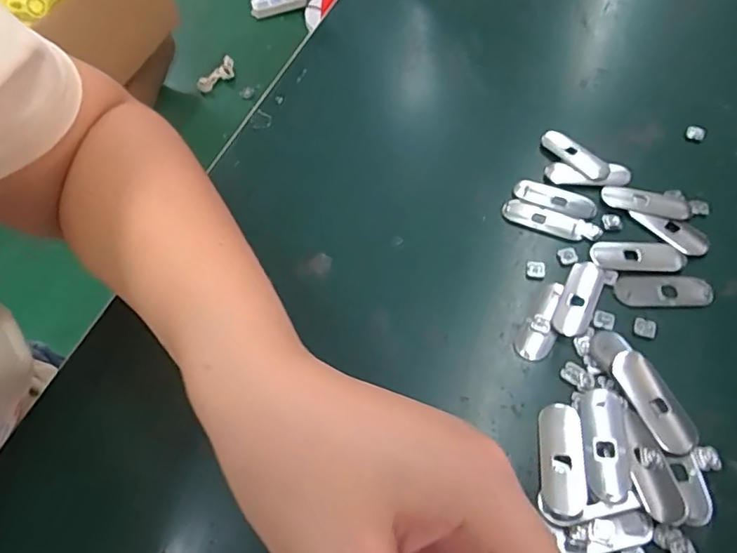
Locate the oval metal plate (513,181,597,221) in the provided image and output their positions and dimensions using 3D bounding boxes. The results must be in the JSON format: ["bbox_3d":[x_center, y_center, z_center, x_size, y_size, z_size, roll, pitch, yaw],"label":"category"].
[{"bbox_3d":[0.114,-0.048,0.345,0.049,0.004,0.018,21,60,18],"label":"oval metal plate"}]

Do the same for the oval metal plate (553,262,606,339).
[{"bbox_3d":[0.114,0.012,0.305,0.019,0.004,0.049,23,61,20],"label":"oval metal plate"}]

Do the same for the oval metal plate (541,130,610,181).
[{"bbox_3d":[0.133,-0.079,0.363,0.018,0.005,0.052,-29,58,-14],"label":"oval metal plate"}]

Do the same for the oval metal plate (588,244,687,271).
[{"bbox_3d":[0.152,-0.012,0.316,0.051,0.004,0.017,4,56,8],"label":"oval metal plate"}]

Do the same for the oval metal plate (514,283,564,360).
[{"bbox_3d":[0.094,0.023,0.300,0.018,0.004,0.048,26,62,21],"label":"oval metal plate"}]

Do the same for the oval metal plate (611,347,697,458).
[{"bbox_3d":[0.135,0.059,0.267,0.020,0.005,0.050,-23,57,-10],"label":"oval metal plate"}]

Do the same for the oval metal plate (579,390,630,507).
[{"bbox_3d":[0.110,0.077,0.257,0.018,0.004,0.050,0,56,5],"label":"oval metal plate"}]

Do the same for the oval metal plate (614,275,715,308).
[{"bbox_3d":[0.160,0.008,0.304,0.050,0.004,0.019,2,56,7],"label":"oval metal plate"}]

